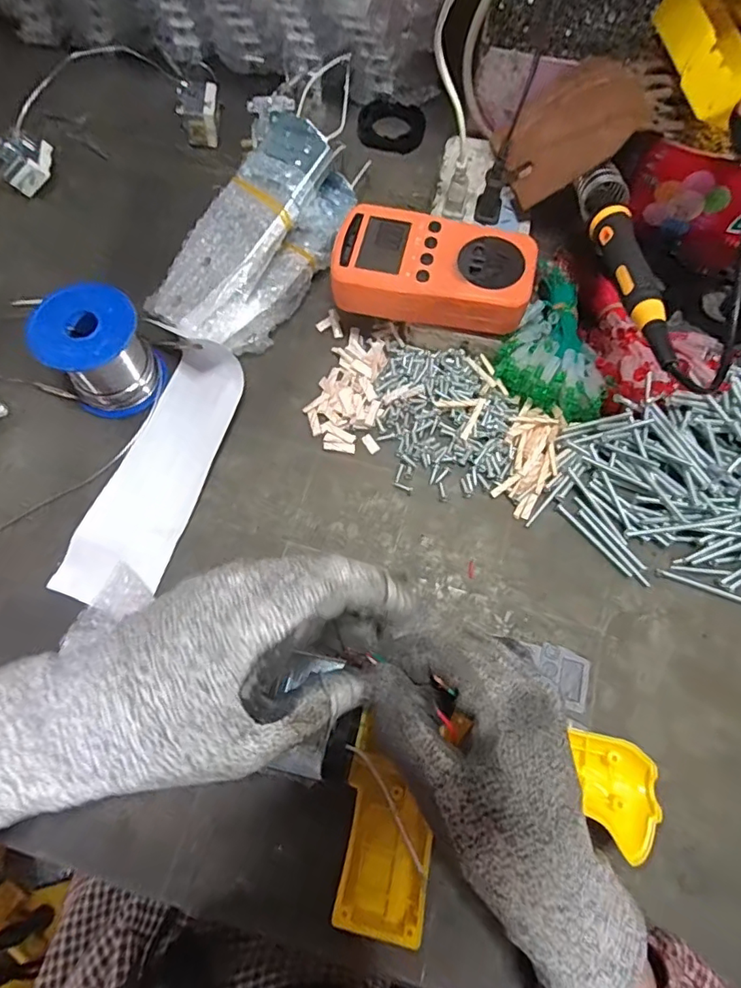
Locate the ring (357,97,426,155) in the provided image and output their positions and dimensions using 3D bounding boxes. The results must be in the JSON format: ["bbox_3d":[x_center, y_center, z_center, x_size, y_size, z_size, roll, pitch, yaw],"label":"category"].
[{"bbox_3d":[0.019,-0.328,0.466,0.058,0.013,0.057,0,70,-1],"label":"ring"}]

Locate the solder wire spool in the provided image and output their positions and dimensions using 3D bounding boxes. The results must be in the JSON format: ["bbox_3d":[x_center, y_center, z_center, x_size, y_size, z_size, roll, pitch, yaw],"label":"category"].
[{"bbox_3d":[-0.175,-0.091,0.341,0.063,0.061,0.058,0,70,-1],"label":"solder wire spool"}]

